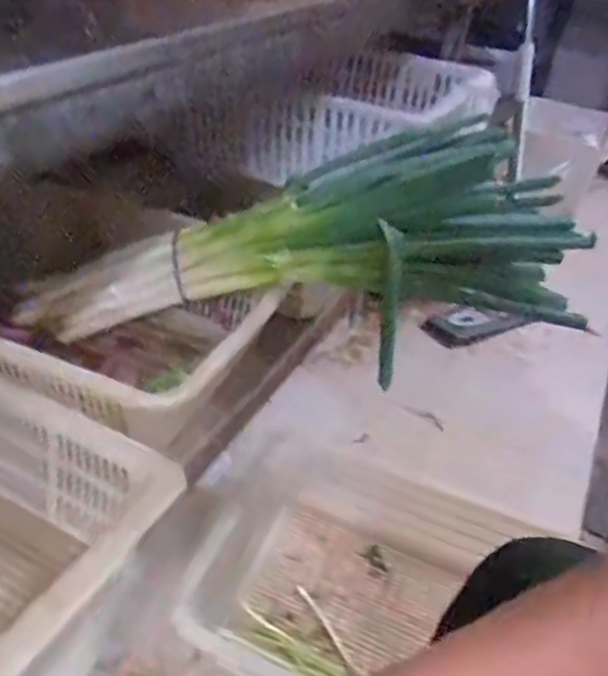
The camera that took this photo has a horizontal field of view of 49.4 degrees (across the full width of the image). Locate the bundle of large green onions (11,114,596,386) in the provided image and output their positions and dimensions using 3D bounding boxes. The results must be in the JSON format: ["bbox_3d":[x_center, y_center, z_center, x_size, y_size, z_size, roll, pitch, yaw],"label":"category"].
[{"bbox_3d":[-0.012,-0.122,0.909,0.674,0.192,0.198,-8,35,8],"label":"bundle of large green onions"}]

